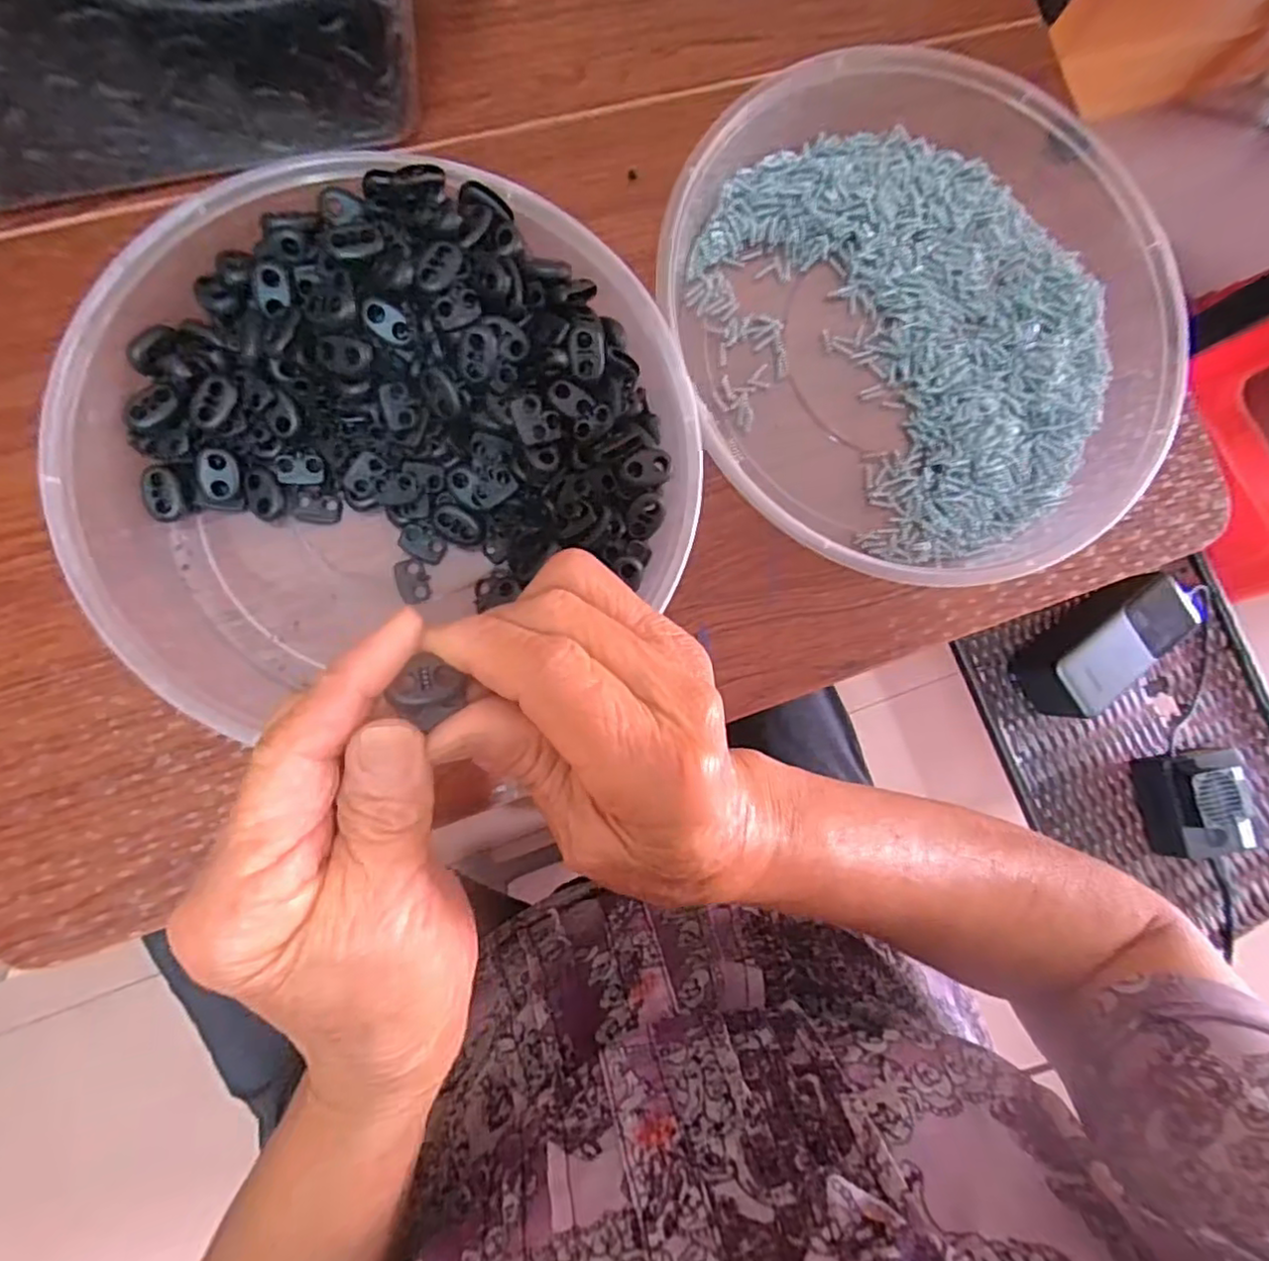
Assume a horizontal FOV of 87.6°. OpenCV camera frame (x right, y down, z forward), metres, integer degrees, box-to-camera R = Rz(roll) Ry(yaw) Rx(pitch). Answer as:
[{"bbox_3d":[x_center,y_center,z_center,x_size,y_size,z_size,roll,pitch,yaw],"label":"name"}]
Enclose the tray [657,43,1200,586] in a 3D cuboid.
[{"bbox_3d":[0.132,-0.143,0.300,0.219,0.036,0.238,1,85,-7],"label":"tray"}]

